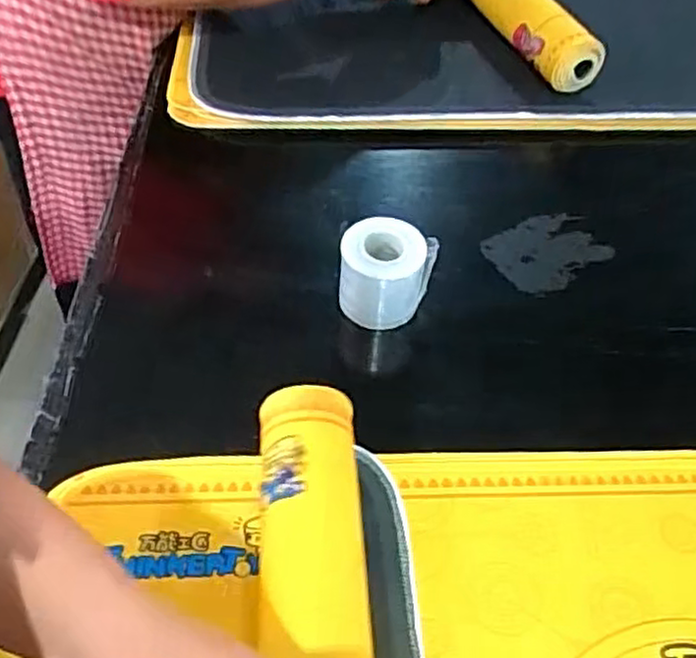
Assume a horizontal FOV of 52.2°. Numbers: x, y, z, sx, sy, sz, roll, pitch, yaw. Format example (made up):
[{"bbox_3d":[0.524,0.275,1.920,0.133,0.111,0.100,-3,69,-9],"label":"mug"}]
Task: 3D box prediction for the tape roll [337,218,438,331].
[{"bbox_3d":[0.029,-0.044,0.572,0.073,0.061,0.063,13,52,8],"label":"tape roll"}]

